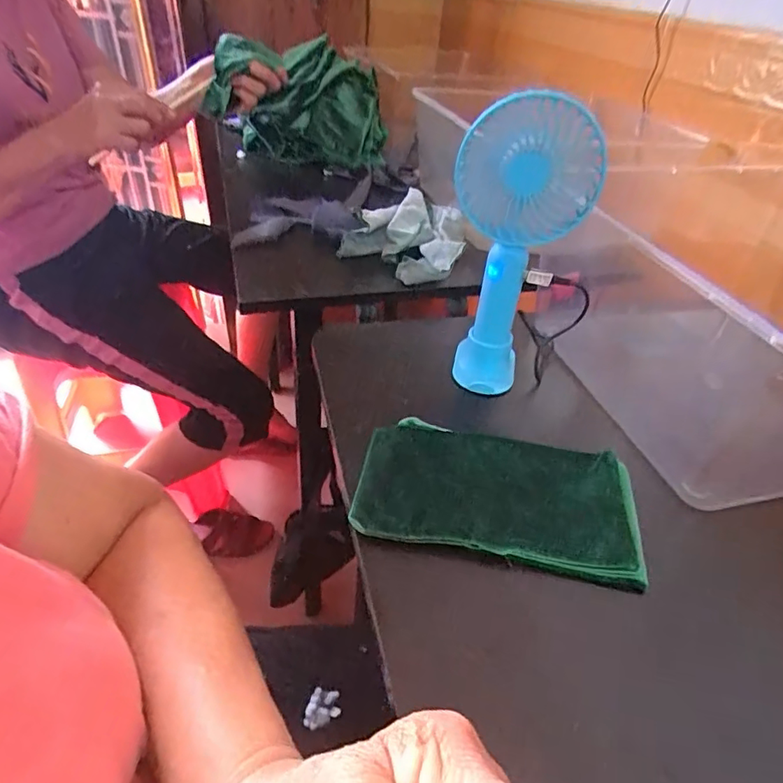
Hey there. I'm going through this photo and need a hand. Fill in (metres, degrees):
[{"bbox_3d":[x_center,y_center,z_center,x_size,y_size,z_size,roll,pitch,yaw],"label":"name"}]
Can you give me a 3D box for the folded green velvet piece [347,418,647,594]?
[{"bbox_3d":[0.069,0.066,0.350,0.175,0.017,0.100,9,39,6],"label":"folded green velvet piece"}]

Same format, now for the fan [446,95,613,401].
[{"bbox_3d":[0.091,-0.104,0.397,0.098,0.207,0.061,6,39,2],"label":"fan"}]

